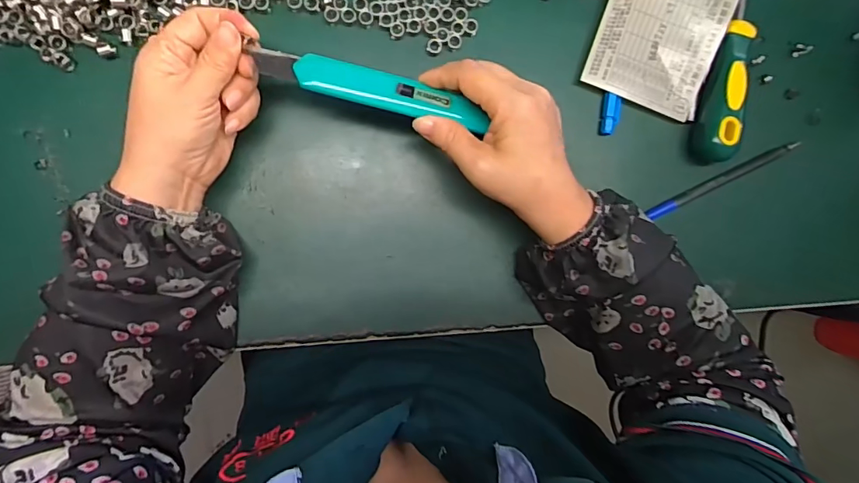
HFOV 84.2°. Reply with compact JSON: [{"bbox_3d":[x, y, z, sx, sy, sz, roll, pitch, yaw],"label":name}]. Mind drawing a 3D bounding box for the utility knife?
[{"bbox_3d":[-0.034,-0.097,0.296,0.141,0.013,0.024,12,90,-8],"label":"utility knife"}]

